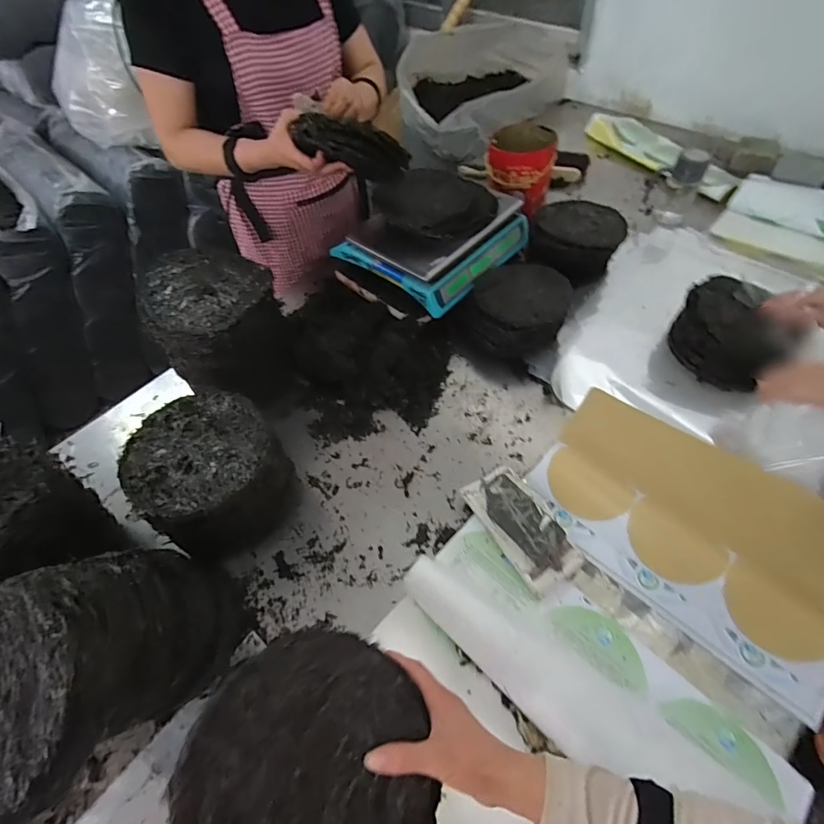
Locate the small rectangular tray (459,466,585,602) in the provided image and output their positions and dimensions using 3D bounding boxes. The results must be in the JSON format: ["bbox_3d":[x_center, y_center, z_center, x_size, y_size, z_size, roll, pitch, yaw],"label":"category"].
[{"bbox_3d":[0.173,0.170,0.670,0.100,0.035,0.190,-28,59,-14],"label":"small rectangular tray"}]

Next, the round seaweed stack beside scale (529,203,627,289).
[{"bbox_3d":[0.396,-0.411,1.049,0.200,0.126,0.185,36,66,25],"label":"round seaweed stack beside scale"}]

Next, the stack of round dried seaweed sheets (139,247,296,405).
[{"bbox_3d":[-0.336,-0.143,0.792,0.209,0.233,0.204,-33,60,-16],"label":"stack of round dried seaweed sheets"}]

